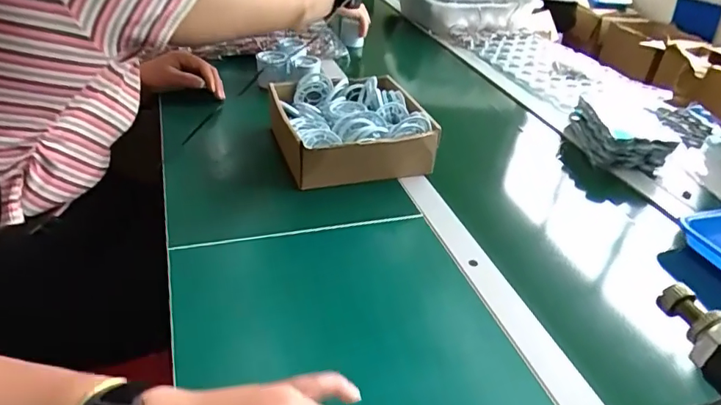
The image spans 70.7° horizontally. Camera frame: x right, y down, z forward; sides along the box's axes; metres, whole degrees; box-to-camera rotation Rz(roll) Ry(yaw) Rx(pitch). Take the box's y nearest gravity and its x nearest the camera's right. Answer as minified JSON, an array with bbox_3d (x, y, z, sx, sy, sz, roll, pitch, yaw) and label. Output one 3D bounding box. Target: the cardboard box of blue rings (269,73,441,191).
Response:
[{"bbox_3d":[-0.020,-0.118,0.786,0.210,0.086,0.225,-8,36,-21],"label":"cardboard box of blue rings"}]

